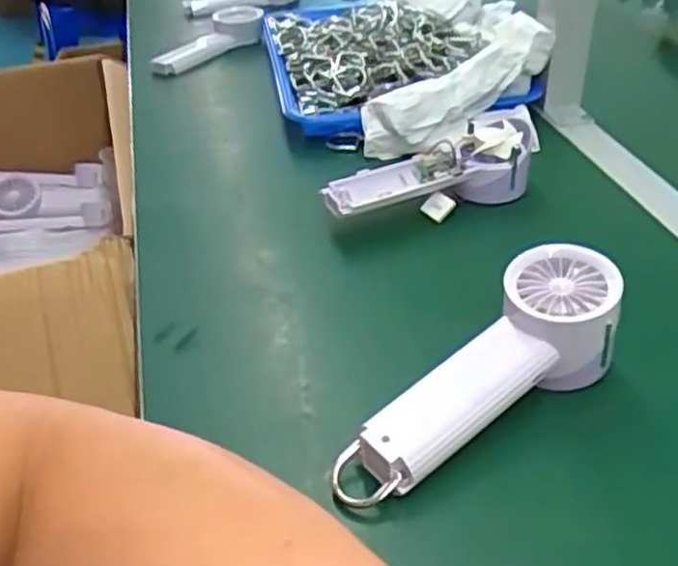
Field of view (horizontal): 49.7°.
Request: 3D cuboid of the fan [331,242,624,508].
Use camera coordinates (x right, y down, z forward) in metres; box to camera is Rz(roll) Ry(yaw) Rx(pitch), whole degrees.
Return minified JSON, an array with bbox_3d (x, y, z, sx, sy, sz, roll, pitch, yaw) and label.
[{"bbox_3d":[0.083,0.052,0.406,0.185,0.056,0.064,-37,47,-17],"label":"fan"}]

